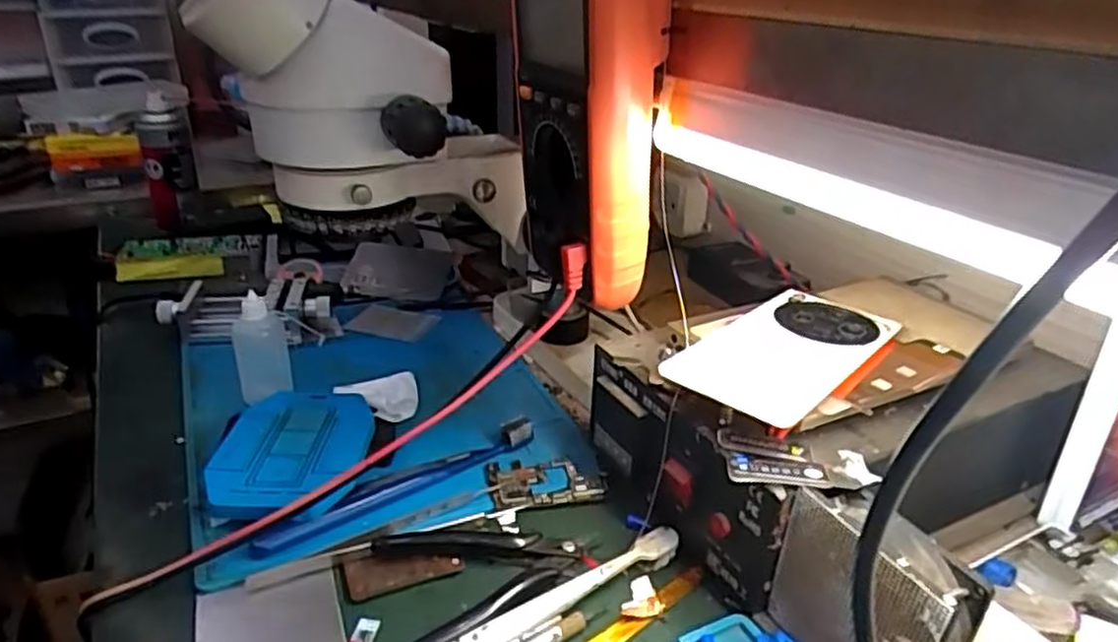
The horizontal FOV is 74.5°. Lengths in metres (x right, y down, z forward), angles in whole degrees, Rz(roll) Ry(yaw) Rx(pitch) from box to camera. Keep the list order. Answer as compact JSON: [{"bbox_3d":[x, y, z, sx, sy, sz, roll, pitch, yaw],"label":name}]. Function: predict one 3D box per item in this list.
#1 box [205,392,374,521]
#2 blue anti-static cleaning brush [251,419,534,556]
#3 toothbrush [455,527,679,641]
[{"bbox_3d":[-0.169,0.086,0.468,0.087,0.026,0.118,-2,26,-5],"label":"box"},{"bbox_3d":[-0.095,0.098,0.456,0.184,0.015,0.017,-18,32,-33],"label":"blue anti-static cleaning brush"},{"bbox_3d":[-0.010,0.148,0.370,0.184,0.011,0.017,-17,31,-32],"label":"toothbrush"}]

